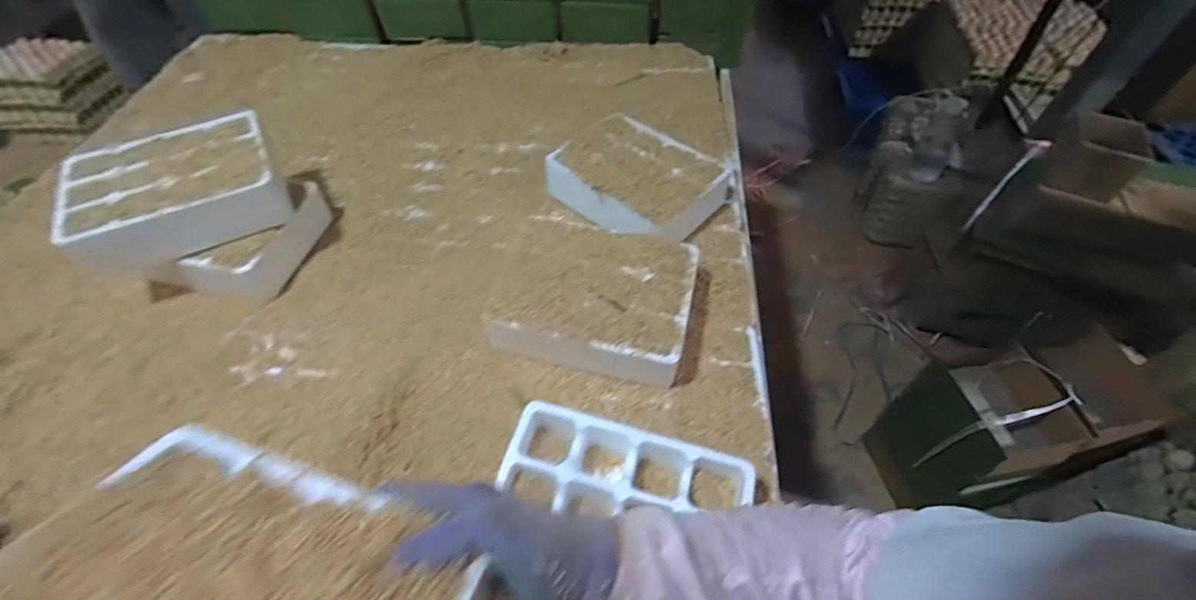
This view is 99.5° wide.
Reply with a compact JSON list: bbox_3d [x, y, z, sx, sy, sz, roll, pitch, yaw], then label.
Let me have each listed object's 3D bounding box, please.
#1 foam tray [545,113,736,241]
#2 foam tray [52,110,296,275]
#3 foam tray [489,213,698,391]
[{"bbox_3d":[0.069,-0.195,0.819,0.242,0.086,0.213,32,58,21],"label":"foam tray"},{"bbox_3d":[-0.564,-0.151,0.686,0.241,0.071,0.192,-22,56,-17],"label":"foam tray"},{"bbox_3d":[-0.005,0.003,0.661,0.242,0.085,0.176,12,53,8],"label":"foam tray"}]

